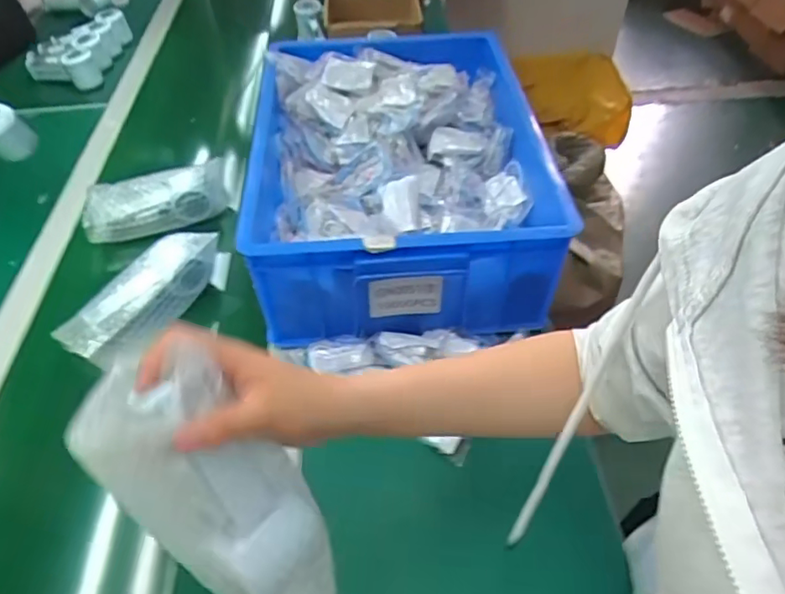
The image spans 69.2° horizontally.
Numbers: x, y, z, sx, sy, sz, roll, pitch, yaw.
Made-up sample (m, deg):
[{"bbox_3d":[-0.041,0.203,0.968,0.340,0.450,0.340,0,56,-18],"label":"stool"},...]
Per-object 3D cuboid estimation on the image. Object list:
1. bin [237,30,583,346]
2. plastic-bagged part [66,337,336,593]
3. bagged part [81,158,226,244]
[{"bbox_3d":[0.011,-0.183,0.773,0.344,0.168,0.483,-4,47,1],"label":"bin"},{"bbox_3d":[-0.092,0.114,0.324,0.041,0.189,0.079,-8,35,47],"label":"plastic-bagged part"},{"bbox_3d":[-0.336,-0.139,0.813,0.198,0.075,0.065,-17,48,-11],"label":"bagged part"}]

